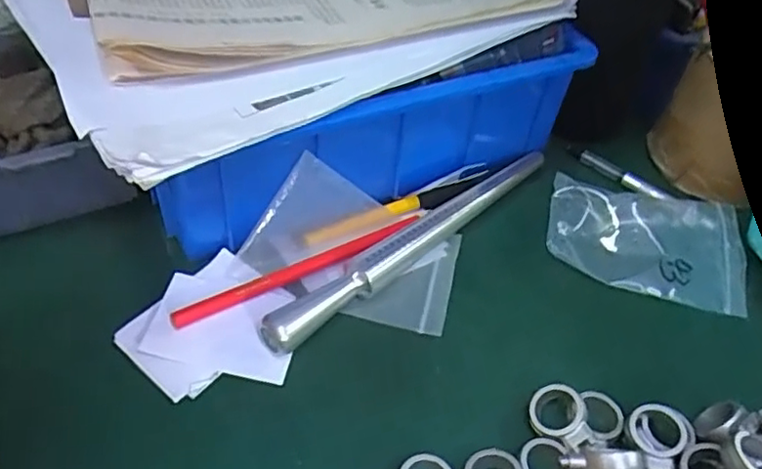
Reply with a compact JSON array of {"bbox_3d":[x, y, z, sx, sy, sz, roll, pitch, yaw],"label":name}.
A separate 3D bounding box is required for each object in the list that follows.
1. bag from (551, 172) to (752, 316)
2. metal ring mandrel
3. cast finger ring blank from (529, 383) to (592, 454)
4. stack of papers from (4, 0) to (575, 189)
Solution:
[{"bbox_3d":[0.167,0.001,0.392,0.120,0.016,0.077,12,46,8],"label":"bag"},{"bbox_3d":[0.028,0.001,0.374,0.232,0.022,0.016,-33,56,-31],"label":"metal ring mandrel"},{"bbox_3d":[0.087,0.087,0.297,0.030,0.013,0.025,36,53,28],"label":"cast finger ring blank"},{"bbox_3d":[-0.073,-0.171,0.418,0.297,0.036,0.307,-25,52,-28],"label":"stack of papers"}]

